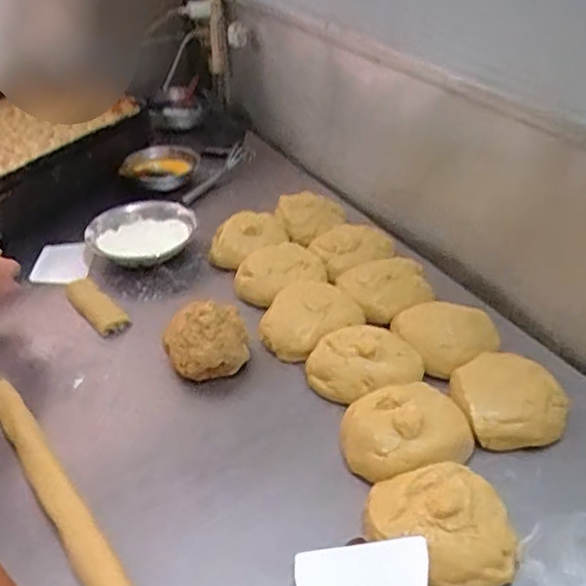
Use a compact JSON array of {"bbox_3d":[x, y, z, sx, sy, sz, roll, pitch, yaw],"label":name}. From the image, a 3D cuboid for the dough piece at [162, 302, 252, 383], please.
[{"bbox_3d":[-0.122,0.063,0.874,0.109,0.073,0.110,-15,40,-18],"label":"dough piece"}]

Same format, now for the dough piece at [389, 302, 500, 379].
[{"bbox_3d":[0.218,0.054,0.893,0.118,0.046,0.130,-20,41,-23],"label":"dough piece"}]

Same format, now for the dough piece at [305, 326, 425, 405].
[{"bbox_3d":[0.093,0.090,0.843,0.141,0.050,0.123,-19,41,-22],"label":"dough piece"}]

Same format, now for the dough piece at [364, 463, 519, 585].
[{"bbox_3d":[0.149,0.238,0.640,0.136,0.041,0.132,-1,37,0],"label":"dough piece"}]

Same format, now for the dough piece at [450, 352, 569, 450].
[{"bbox_3d":[0.273,0.134,0.790,0.136,0.053,0.131,-1,37,0],"label":"dough piece"}]

